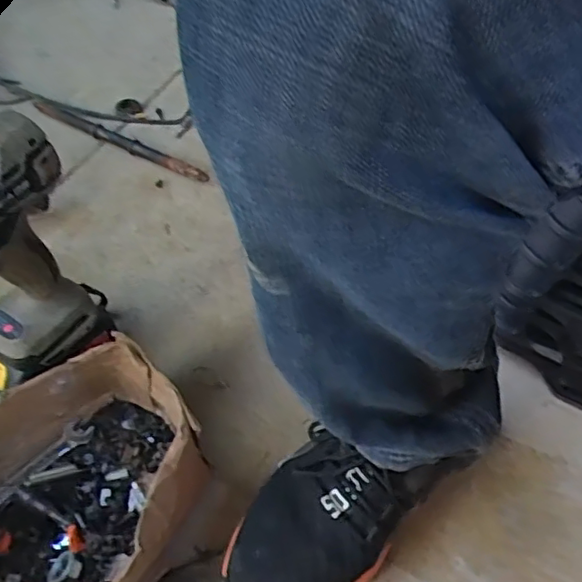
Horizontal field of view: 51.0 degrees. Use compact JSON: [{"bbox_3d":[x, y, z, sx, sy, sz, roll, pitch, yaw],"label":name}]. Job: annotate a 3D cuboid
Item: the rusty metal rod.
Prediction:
[{"bbox_3d":[-0.230,-0.201,0.811,0.301,0.012,0.021,26,57,19],"label":"rusty metal rod"}]

